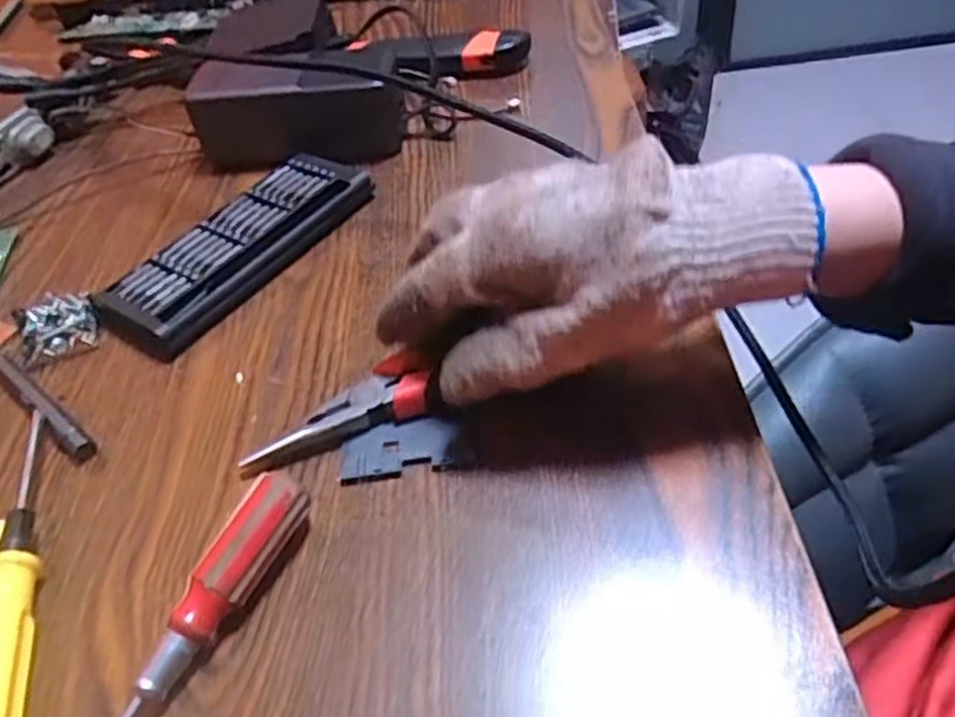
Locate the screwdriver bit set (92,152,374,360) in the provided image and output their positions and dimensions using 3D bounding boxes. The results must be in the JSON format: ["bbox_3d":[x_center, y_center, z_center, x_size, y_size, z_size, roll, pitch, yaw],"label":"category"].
[{"bbox_3d":[-0.130,-0.063,0.416,0.061,0.019,0.156,24,53,26],"label":"screwdriver bit set"}]

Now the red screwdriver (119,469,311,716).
[{"bbox_3d":[-0.101,0.098,0.253,0.019,0.026,0.135,18,51,22],"label":"red screwdriver"}]

